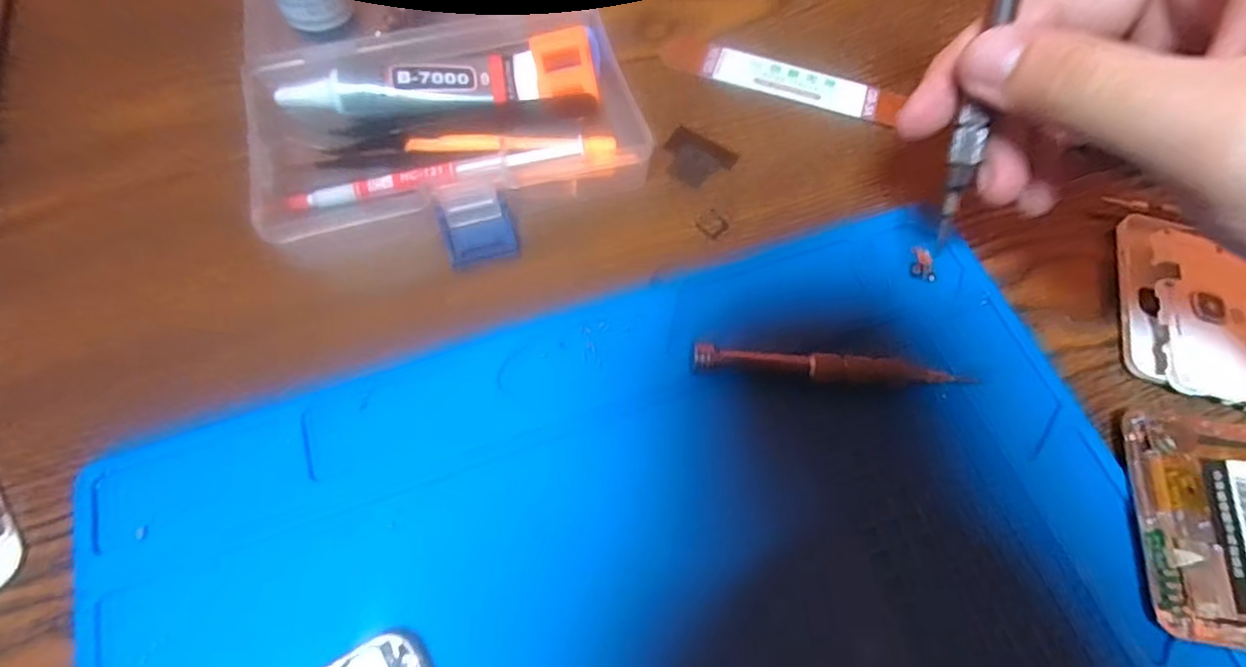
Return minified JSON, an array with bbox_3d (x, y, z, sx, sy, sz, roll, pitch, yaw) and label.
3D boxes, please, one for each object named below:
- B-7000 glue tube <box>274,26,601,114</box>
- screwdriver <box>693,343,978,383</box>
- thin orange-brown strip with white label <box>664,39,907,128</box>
[{"bbox_3d":[-0.074,-0.106,0.248,0.124,0.019,0.032,-4,67,-4],"label":"B-7000 glue tube"},{"bbox_3d":[0.072,0.012,0.204,0.096,0.011,0.009,3,66,-1],"label":"screwdriver"},{"bbox_3d":[0.072,-0.117,0.268,0.106,0.004,0.022,19,67,6],"label":"thin orange-brown strip with white label"}]

